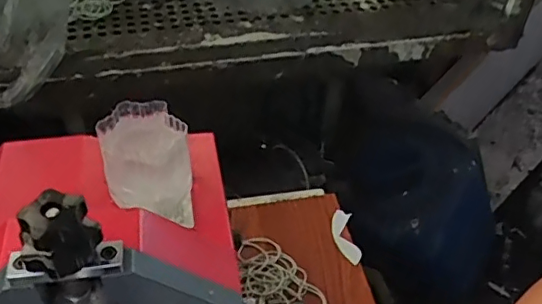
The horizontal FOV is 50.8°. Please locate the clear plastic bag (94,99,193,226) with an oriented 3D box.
[{"bbox_3d":[-0.107,0.009,0.497,0.071,0.077,0.086,-8,45,-11],"label":"clear plastic bag"}]

